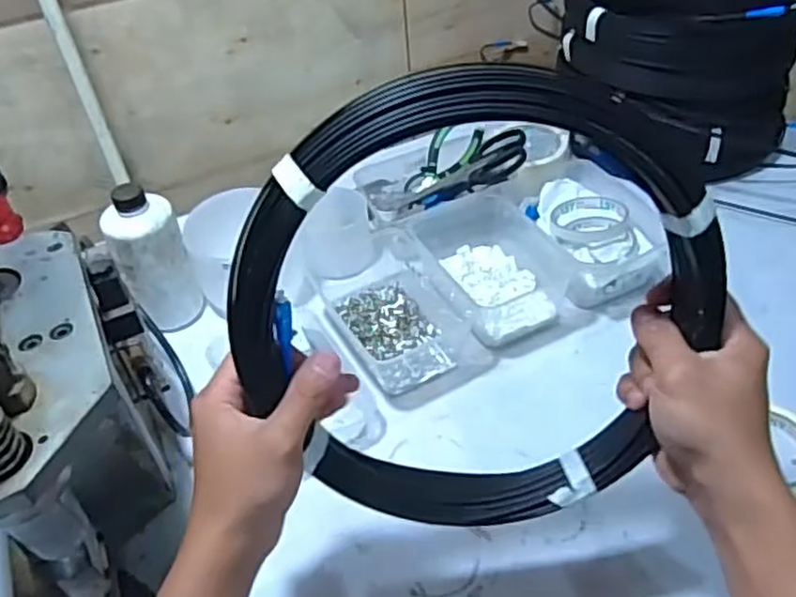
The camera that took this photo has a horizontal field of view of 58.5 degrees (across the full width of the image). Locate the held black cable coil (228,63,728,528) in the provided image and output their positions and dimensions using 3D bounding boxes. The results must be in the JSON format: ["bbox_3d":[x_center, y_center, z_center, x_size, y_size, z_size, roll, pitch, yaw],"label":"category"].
[{"bbox_3d":[0.047,0.011,0.411,0.276,0.273,0.030,-8,24,-1],"label":"held black cable coil"}]

